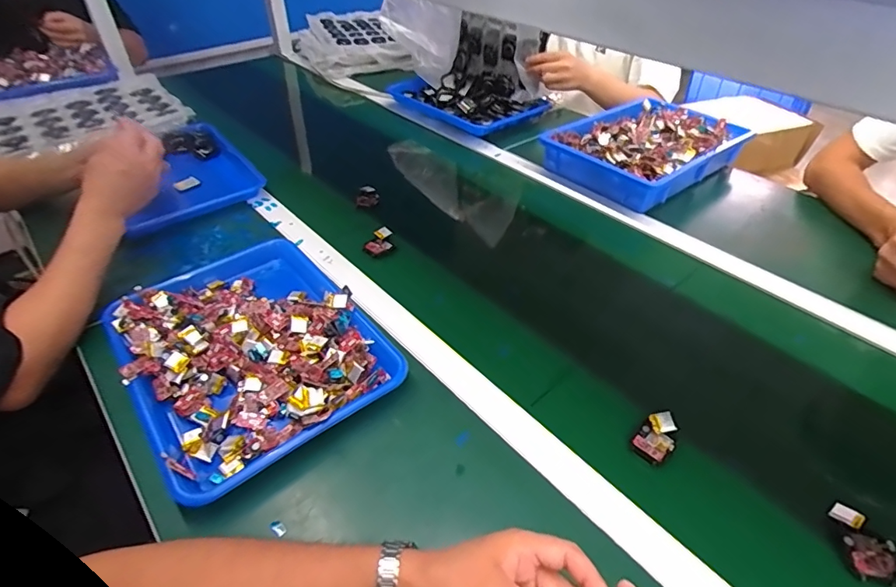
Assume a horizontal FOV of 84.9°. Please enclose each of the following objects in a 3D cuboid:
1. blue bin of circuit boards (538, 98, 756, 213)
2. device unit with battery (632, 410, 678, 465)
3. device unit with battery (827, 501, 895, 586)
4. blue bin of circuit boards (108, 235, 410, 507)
[{"bbox_3d":[0.380,-0.281,0.940,0.358,0.078,0.245,-26,47,-26],"label":"blue bin of circuit boards"},{"bbox_3d":[0.214,0.145,0.500,0.052,0.017,0.034,-31,50,-30],"label":"device unit with battery"},{"bbox_3d":[0.362,0.213,0.424,0.037,0.011,0.063,4,41,5],"label":"device unit with battery"},{"bbox_3d":[-0.236,0.056,0.582,0.255,0.050,0.341,-28,48,-28],"label":"blue bin of circuit boards"}]

